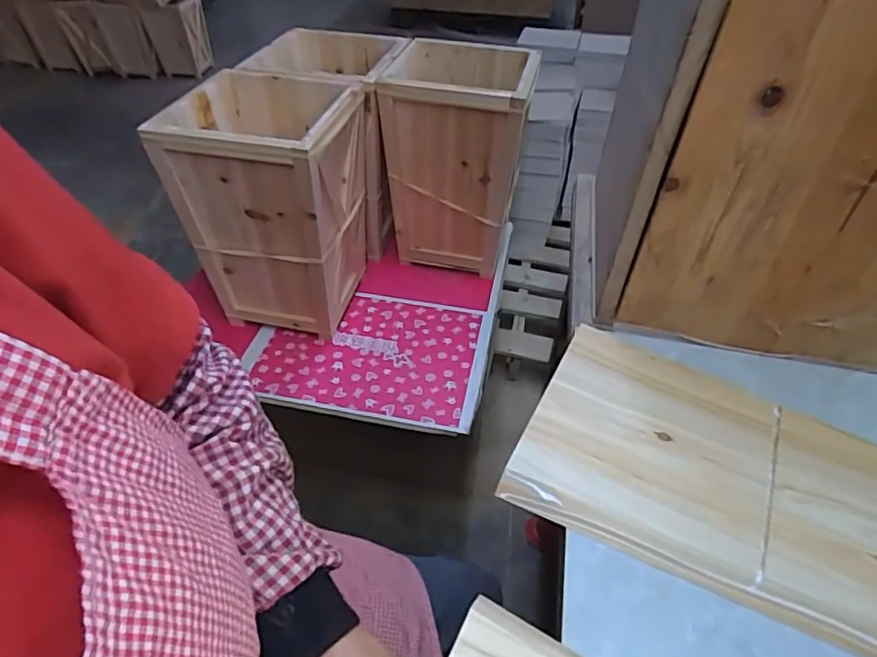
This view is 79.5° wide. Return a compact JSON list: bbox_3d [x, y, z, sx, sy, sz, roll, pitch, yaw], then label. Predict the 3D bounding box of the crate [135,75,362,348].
[{"bbox_3d":[-0.265,-0.206,0.893,0.252,0.353,0.233,10,45,9],"label":"crate"}]

